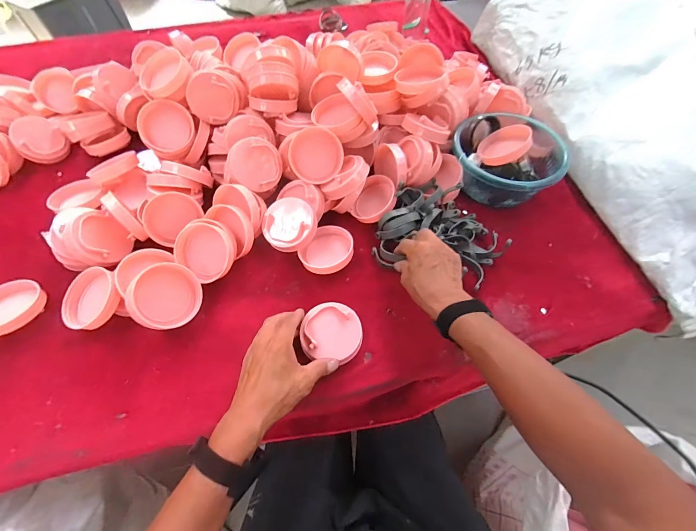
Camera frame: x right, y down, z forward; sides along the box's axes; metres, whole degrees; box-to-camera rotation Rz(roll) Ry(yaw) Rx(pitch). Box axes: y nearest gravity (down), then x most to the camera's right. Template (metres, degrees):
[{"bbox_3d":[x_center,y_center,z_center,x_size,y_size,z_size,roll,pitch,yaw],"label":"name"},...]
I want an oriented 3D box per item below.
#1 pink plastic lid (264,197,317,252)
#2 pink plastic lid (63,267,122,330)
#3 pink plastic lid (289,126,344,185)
[{"bbox_3d":[-0.099,-0.071,0.548,0.088,0.020,0.089,0,83,0],"label":"pink plastic lid"},{"bbox_3d":[-0.383,0.049,0.482,0.088,0.017,0.090,20,85,24],"label":"pink plastic lid"},{"bbox_3d":[-0.055,-0.191,0.566,0.091,0.090,0.014,14,27,-13],"label":"pink plastic lid"}]

